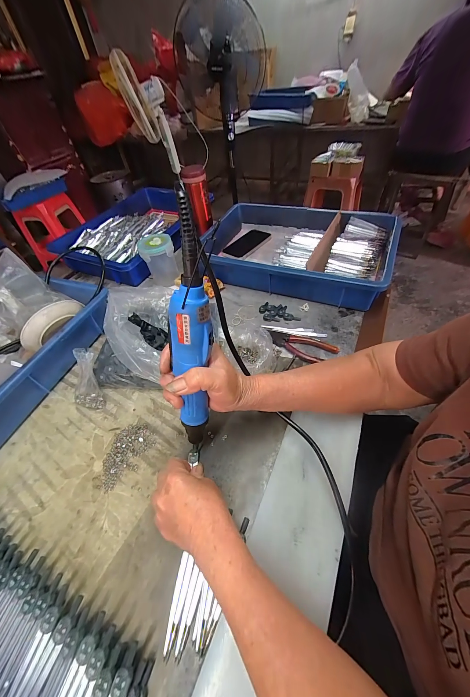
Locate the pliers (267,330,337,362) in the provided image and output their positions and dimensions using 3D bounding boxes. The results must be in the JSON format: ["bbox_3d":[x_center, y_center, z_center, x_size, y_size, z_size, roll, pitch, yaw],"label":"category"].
[{"bbox_3d":[0.116,-0.007,0.450,0.126,0.011,0.047,22,56,23],"label":"pliers"}]

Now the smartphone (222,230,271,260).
[{"bbox_3d":[0.036,-0.299,0.705,0.085,0.007,0.150,26,58,26],"label":"smartphone"}]

